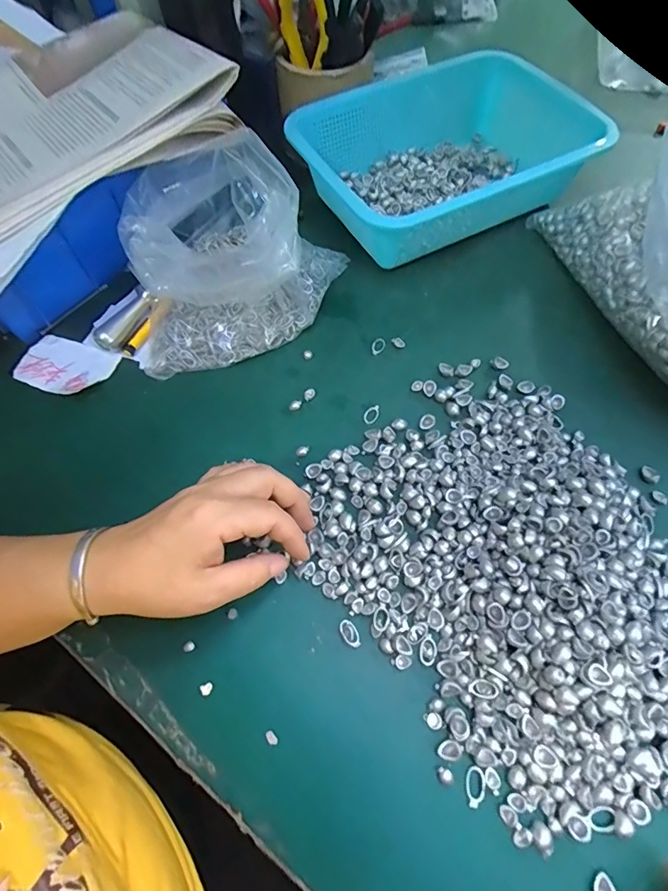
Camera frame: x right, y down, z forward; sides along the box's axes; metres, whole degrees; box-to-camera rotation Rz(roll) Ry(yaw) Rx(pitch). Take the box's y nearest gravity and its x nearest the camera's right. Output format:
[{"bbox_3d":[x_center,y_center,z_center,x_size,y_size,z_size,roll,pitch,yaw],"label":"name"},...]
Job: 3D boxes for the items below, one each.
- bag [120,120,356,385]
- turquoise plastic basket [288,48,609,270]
[{"bbox_3d":[-0.081,-0.156,0.378,0.177,0.100,0.151,-6,63,0],"label":"bag"},{"bbox_3d":[0.103,-0.278,0.450,0.242,0.069,0.190,-30,65,-12],"label":"turquoise plastic basket"}]

